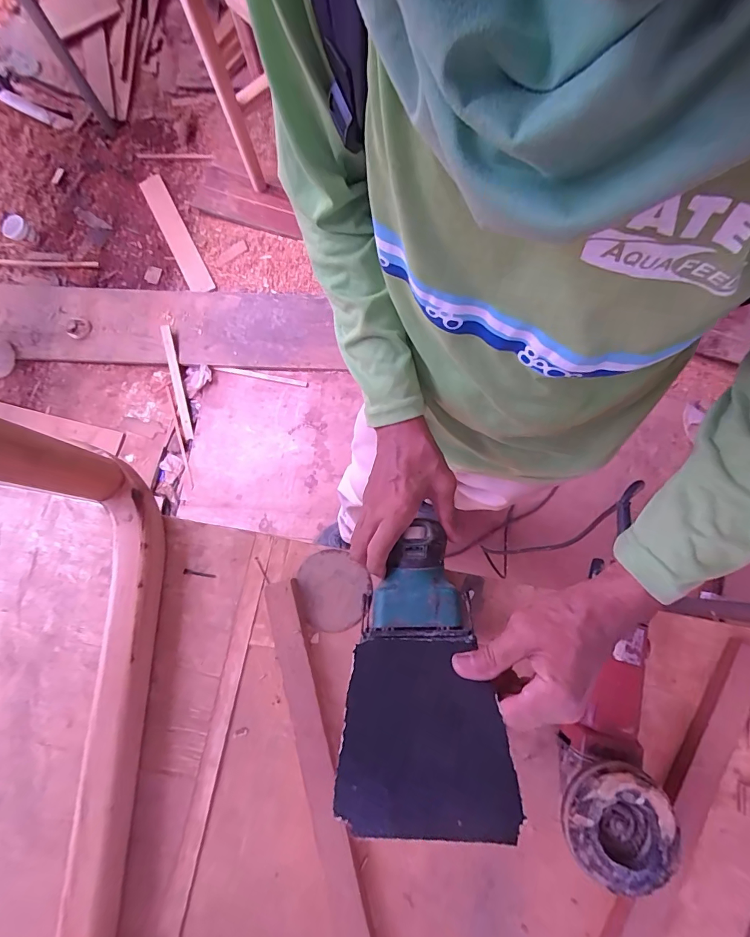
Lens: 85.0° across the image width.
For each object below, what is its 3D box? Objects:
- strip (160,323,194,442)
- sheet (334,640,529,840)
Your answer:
[{"bbox_3d":[-0.754,-0.331,1.556,0.040,0.020,0.439,-11,91,-1],"label":"strip"},{"bbox_3d":[0.035,0.183,0.300,0.111,0.147,0.007,2,111,3],"label":"sheet"}]

